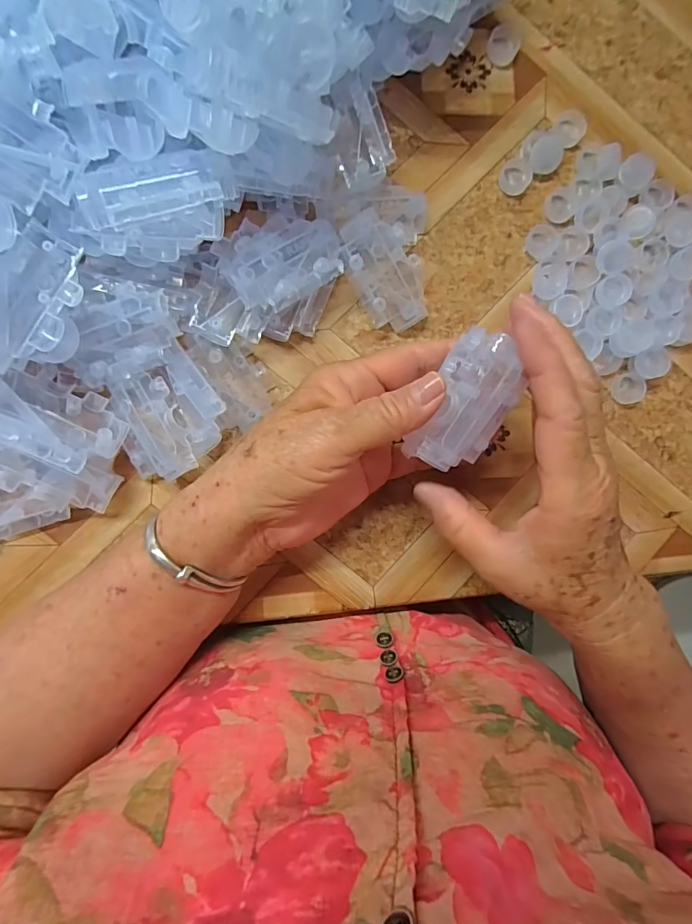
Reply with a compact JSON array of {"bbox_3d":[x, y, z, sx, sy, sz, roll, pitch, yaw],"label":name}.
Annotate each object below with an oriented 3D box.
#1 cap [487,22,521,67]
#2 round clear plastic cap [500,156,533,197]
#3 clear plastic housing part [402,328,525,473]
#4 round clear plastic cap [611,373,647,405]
[{"bbox_3d":[0.103,-0.274,0.287,0.021,0.008,0.022,0,89,-7],"label":"cap"},{"bbox_3d":[0.113,-0.189,0.290,0.021,0.006,0.022,0,89,-7],"label":"round clear plastic cap"},{"bbox_3d":[0.060,-0.029,0.220,0.043,0.024,0.068,22,105,-21],"label":"clear plastic housing part"},{"bbox_3d":[0.191,-0.050,0.296,0.020,0.007,0.020,0,89,-7],"label":"round clear plastic cap"}]

